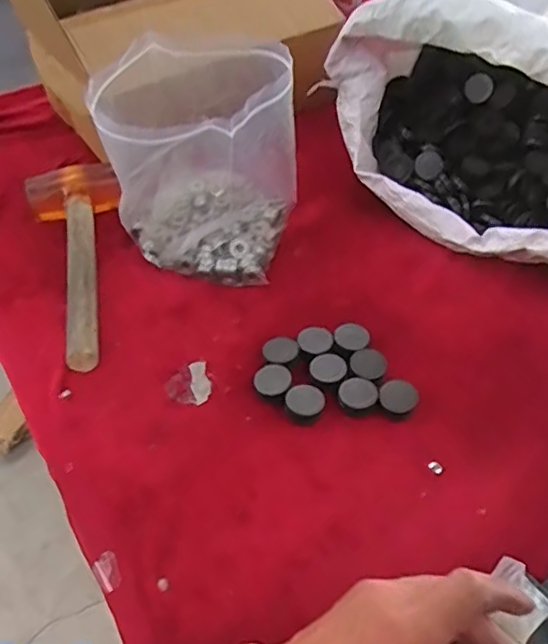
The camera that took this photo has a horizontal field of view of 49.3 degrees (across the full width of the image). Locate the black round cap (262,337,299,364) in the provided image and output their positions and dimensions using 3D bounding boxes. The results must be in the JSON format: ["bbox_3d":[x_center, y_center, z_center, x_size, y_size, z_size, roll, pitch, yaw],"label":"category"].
[{"bbox_3d":[0.006,0.029,0.547,0.031,0.015,0.032,-1,49,1],"label":"black round cap"}]

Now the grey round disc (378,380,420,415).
[{"bbox_3d":[0.107,0.065,0.511,0.032,0.012,0.029,10,50,11],"label":"grey round disc"}]

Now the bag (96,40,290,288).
[{"bbox_3d":[-0.073,-0.163,0.602,0.174,0.182,0.169,15,51,15],"label":"bag"}]

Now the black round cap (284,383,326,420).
[{"bbox_3d":[0.027,0.068,0.510,0.032,0.009,0.030,-1,49,1],"label":"black round cap"}]

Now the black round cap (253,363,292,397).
[{"bbox_3d":[-0.001,0.053,0.525,0.032,0.013,0.030,-1,49,1],"label":"black round cap"}]

